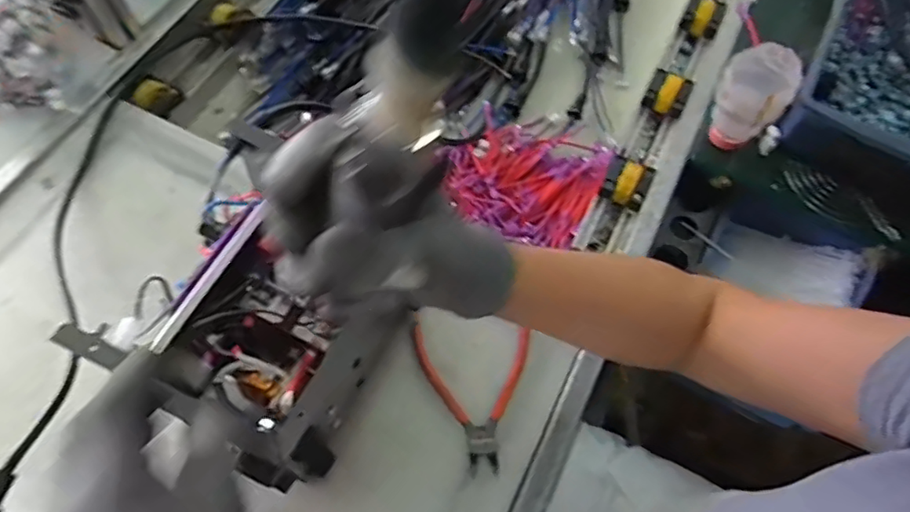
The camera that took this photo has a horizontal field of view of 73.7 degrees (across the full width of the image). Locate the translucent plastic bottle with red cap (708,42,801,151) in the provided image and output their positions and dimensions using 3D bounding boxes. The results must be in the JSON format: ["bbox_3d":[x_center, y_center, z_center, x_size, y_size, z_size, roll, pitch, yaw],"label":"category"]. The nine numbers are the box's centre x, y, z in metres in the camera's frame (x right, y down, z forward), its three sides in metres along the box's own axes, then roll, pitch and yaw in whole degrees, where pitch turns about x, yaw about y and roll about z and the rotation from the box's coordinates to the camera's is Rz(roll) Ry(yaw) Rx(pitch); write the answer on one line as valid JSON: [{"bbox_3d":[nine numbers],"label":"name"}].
[{"bbox_3d":[0.295,-0.155,0.616,0.066,0.106,0.071,37,68,15],"label":"translucent plastic bottle with red cap"}]

